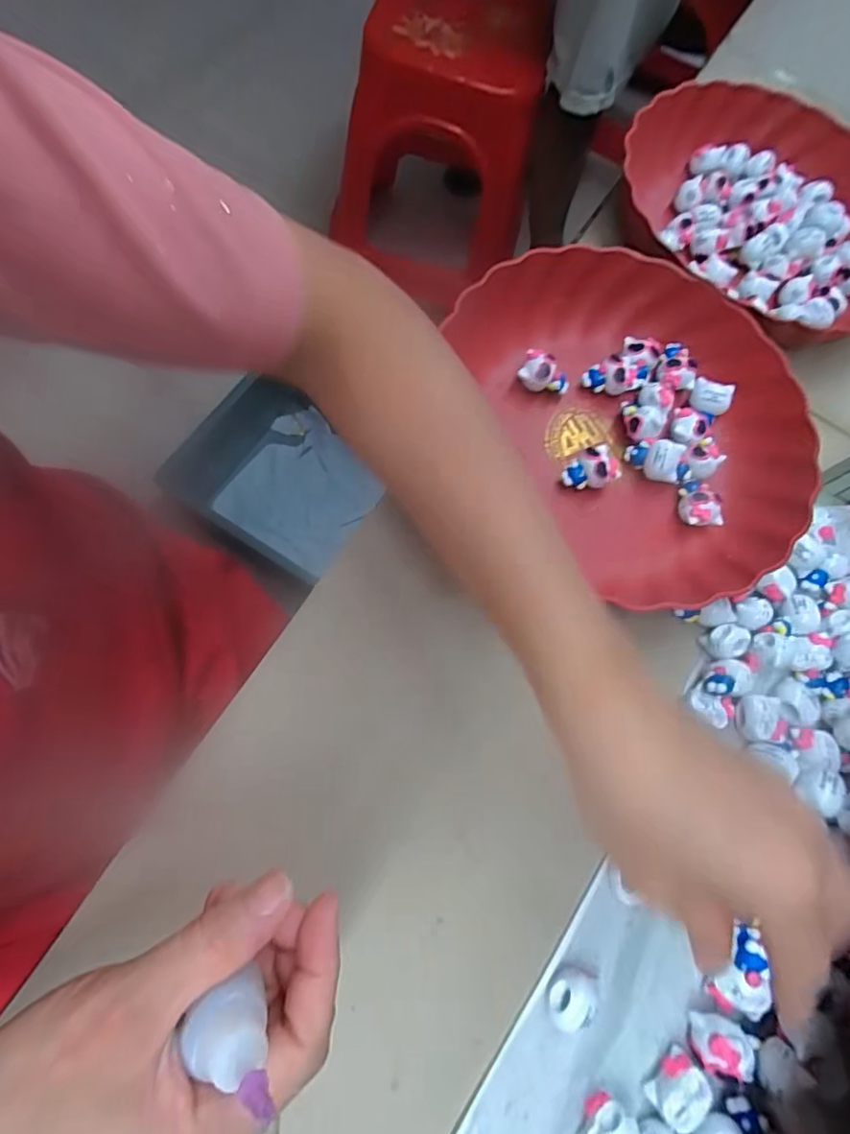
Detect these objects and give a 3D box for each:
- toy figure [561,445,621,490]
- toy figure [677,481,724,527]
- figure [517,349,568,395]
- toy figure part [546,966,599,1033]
[{"bbox_3d":[0.106,-0.061,0.360,0.033,0.023,0.024,-26,73,-11],"label":"toy figure"},{"bbox_3d":[0.180,-0.042,0.368,0.027,0.018,0.031,-3,70,-3],"label":"toy figure"},{"bbox_3d":[0.082,-0.131,0.382,0.033,0.024,0.022,25,71,7],"label":"figure"},{"bbox_3d":[0.072,0.207,0.268,0.027,0.013,0.020,-42,77,-15],"label":"toy figure part"}]

